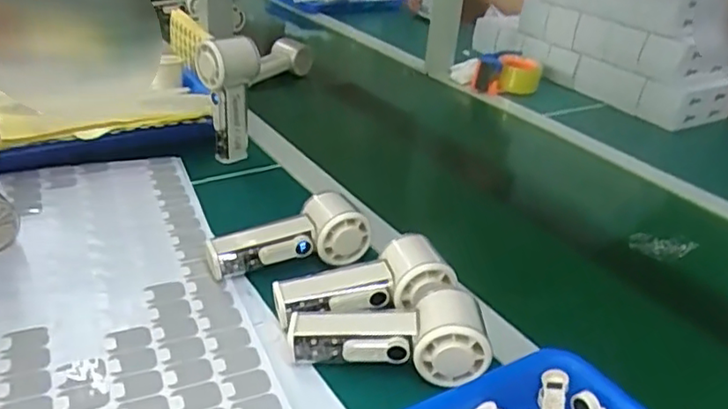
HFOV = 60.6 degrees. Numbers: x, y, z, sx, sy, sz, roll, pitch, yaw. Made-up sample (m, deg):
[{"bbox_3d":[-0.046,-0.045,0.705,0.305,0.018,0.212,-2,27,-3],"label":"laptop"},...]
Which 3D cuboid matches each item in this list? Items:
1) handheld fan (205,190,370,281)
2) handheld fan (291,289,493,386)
[{"bbox_3d":[-0.075,0.029,0.606,0.154,0.053,0.058,-7,31,-19],"label":"handheld fan"},{"bbox_3d":[0.019,0.104,0.490,0.155,0.051,0.066,1,30,-6],"label":"handheld fan"}]

